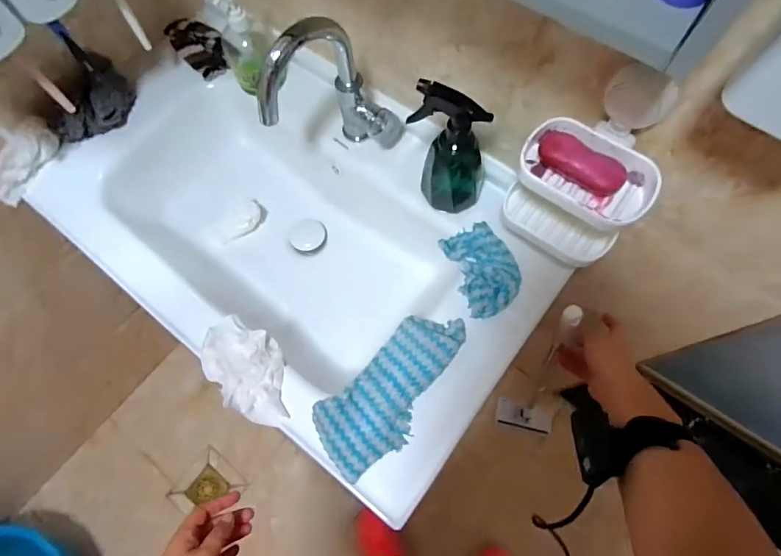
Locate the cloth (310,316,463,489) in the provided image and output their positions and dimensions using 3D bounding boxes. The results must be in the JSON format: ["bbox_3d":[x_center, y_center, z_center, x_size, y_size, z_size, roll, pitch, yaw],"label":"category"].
[{"bbox_3d":[0.007,0.138,0.547,0.226,0.032,0.102,-42,75,-14],"label":"cloth"}]

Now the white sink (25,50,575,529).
[{"bbox_3d":[-0.133,-0.049,0.712,0.719,0.209,0.443,36,74,13],"label":"white sink"}]

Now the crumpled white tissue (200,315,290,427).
[{"bbox_3d":[-0.183,0.122,0.561,0.089,0.024,0.151,-36,73,-12],"label":"crumpled white tissue"}]

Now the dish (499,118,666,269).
[{"bbox_3d":[0.213,-0.101,0.497,0.136,0.127,0.099,37,74,13],"label":"dish"}]

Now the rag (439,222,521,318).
[{"bbox_3d":[0.133,-0.015,0.600,0.085,0.039,0.133,-17,70,-6],"label":"rag"}]

